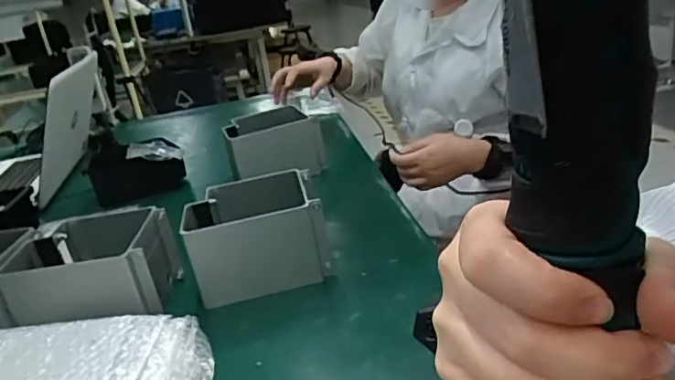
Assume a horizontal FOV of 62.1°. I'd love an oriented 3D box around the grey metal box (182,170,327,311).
[{"bbox_3d":[-0.104,0.053,0.708,0.163,0.097,0.142,-14,24,-11],"label":"grey metal box"}]

